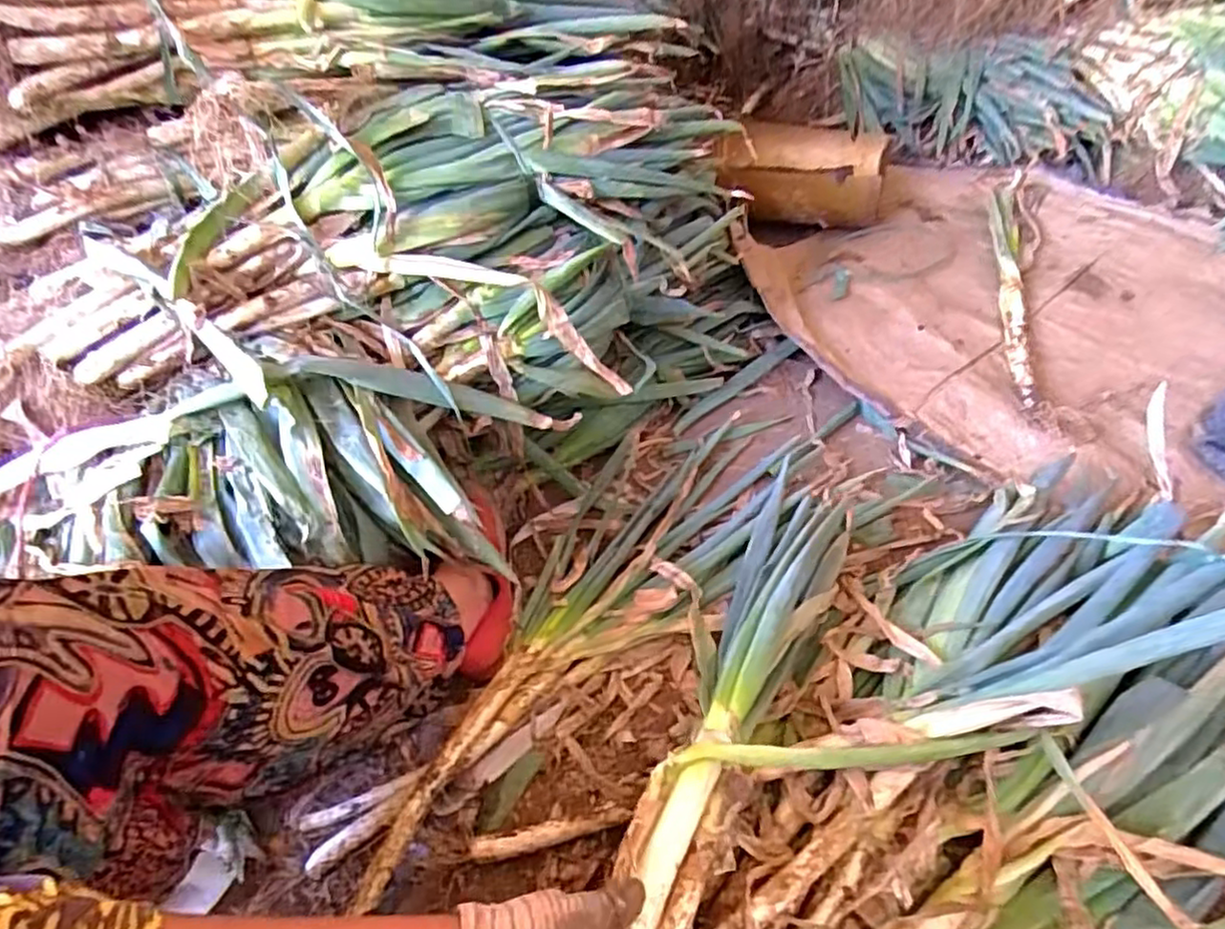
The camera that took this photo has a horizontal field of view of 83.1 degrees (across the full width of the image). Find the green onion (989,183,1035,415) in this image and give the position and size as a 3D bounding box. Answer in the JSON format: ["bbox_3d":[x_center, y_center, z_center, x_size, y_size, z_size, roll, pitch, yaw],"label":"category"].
[{"bbox_3d":[0.675,-0.310,1.169,0.046,0.021,0.656,10,48,15],"label":"green onion"}]

